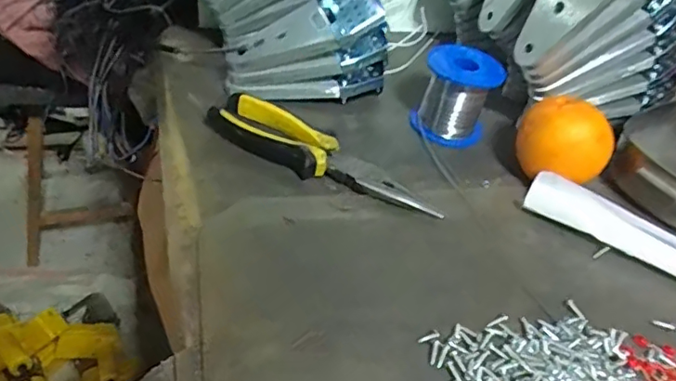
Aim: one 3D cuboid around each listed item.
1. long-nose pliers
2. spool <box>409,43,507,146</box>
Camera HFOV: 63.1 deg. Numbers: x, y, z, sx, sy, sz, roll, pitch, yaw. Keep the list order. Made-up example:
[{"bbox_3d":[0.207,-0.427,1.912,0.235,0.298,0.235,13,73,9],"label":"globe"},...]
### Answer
[{"bbox_3d":[-0.017,-0.027,0.422,0.192,0.022,0.045,26,44,16],"label":"long-nose pliers"},{"bbox_3d":[0.105,-0.085,0.486,0.064,0.066,0.064,20,43,10],"label":"spool"}]

